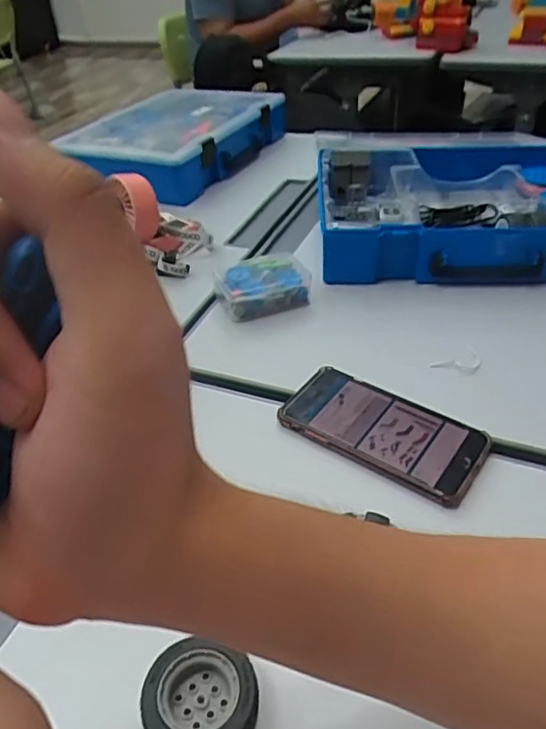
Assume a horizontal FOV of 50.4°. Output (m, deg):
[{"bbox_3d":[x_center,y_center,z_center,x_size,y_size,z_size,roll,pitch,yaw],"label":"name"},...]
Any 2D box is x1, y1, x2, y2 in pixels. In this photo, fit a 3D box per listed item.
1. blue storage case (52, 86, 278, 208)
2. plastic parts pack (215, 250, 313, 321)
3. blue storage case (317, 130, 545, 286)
[{"bbox_3d":[-0.169,-0.394,1.008,0.251,0.087,0.364,16,42,23],"label":"blue storage case"},{"bbox_3d":[-0.013,-0.089,0.646,0.097,0.038,0.081,-16,40,-15],"label":"plastic parts pack"},{"bbox_3d":[0.243,-0.206,0.755,0.369,0.075,0.287,-3,38,1],"label":"blue storage case"}]

